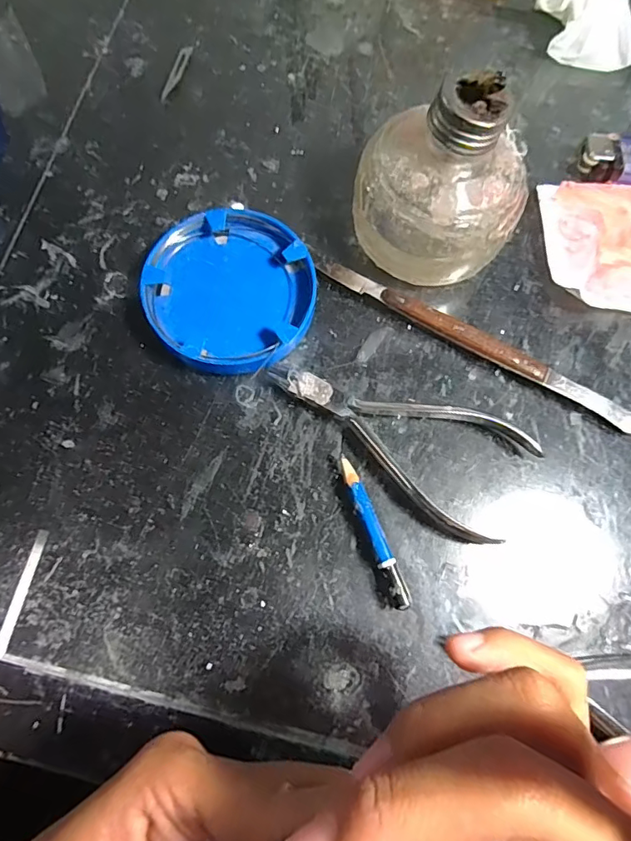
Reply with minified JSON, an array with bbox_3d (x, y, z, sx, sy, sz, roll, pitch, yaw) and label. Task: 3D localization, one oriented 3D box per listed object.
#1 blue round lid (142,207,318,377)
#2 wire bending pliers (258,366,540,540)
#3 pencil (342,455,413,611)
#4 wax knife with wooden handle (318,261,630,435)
[{"bbox_3d":[-0.040,-0.062,0.237,0.076,0.016,0.080,0,75,-1],"label":"blue round lid"},{"bbox_3d":[0.041,0.000,0.224,0.121,0.012,0.054,38,78,9],"label":"wire bending pliers"},{"bbox_3d":[0.024,0.047,0.212,0.007,0.010,0.065,-21,76,-6],"label":"pencil"},{"bbox_3d":[0.076,-0.036,0.235,0.163,0.012,0.012,29,77,7],"label":"wax knife with wooden handle"}]

